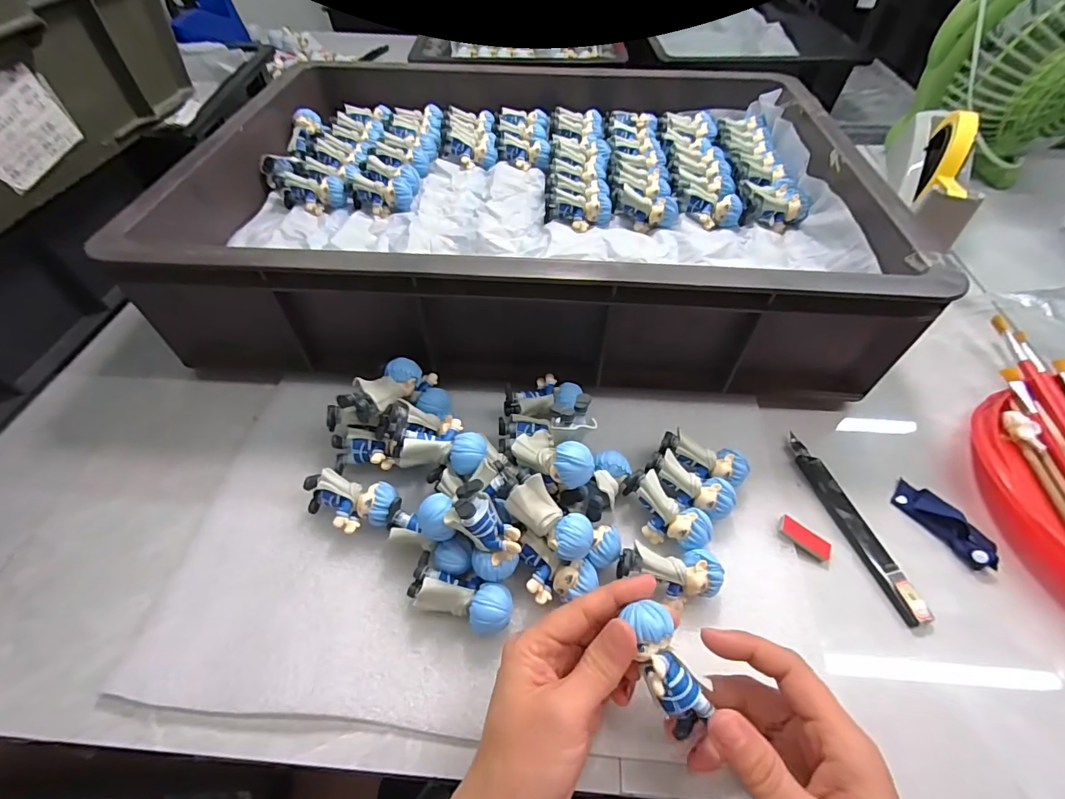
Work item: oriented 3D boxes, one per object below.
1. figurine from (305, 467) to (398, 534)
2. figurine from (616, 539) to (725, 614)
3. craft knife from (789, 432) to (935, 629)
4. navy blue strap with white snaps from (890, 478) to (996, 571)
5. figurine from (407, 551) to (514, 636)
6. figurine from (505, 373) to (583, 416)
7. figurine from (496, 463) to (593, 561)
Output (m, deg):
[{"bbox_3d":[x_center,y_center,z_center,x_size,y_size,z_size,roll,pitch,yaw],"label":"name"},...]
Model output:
[{"bbox_3d":[-0.124,0.072,0.315,0.061,0.027,0.033,9,53,6],"label":"figurine"},{"bbox_3d":[0.083,0.110,0.287,0.063,0.031,0.031,3,53,2],"label":"figurine"},{"bbox_3d":[0.222,0.084,0.325,0.017,0.010,0.138,-12,54,-10],"label":"craft knife"},{"bbox_3d":[0.288,0.085,0.323,0.025,0.013,0.066,-29,58,-20],"label":"navy blue strap with white snaps"},{"bbox_3d":[-0.043,0.120,0.280,0.062,0.027,0.027,18,55,13],"label":"figurine"},{"bbox_3d":[0.008,0.000,0.372,0.059,0.023,0.037,-6,53,-5],"label":"figurine"},{"bbox_3d":[0.003,0.067,0.282,0.074,0.023,0.027,30,59,20],"label":"figurine"}]

